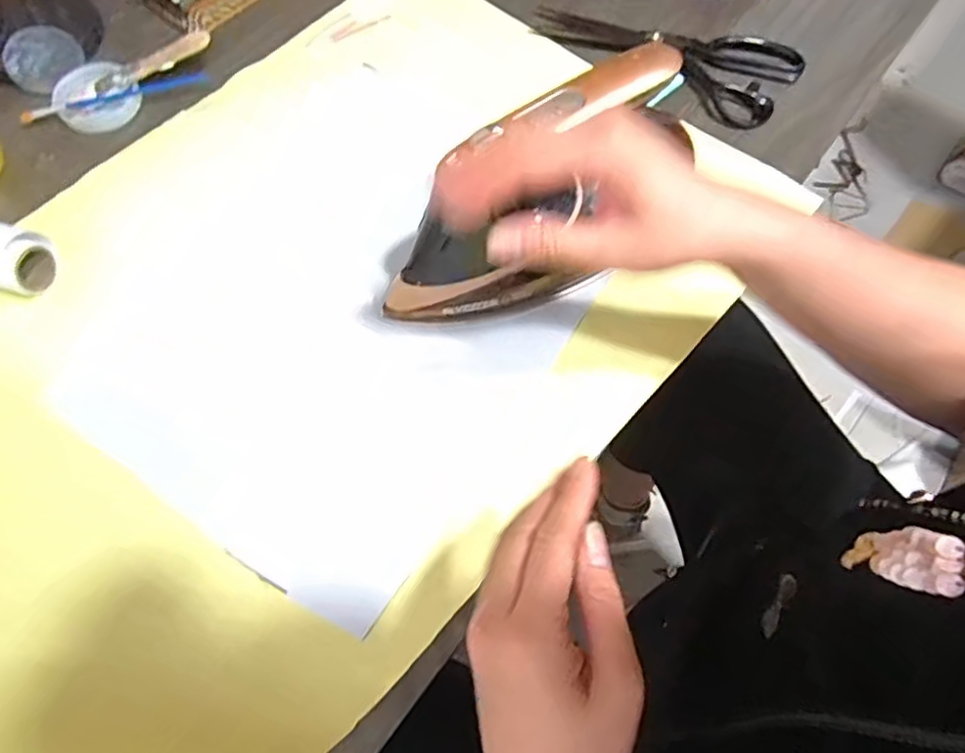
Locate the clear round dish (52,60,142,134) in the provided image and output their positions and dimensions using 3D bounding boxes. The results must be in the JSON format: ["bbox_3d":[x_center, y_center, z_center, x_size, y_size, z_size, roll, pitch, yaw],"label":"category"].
[{"bbox_3d":[-0.340,-0.251,0.570,0.068,0.022,0.068,0,67,0],"label":"clear round dish"}]

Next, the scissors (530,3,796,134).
[{"bbox_3d":[0.169,-0.310,0.598,0.239,0.013,0.103,28,70,12],"label":"scissors"}]

